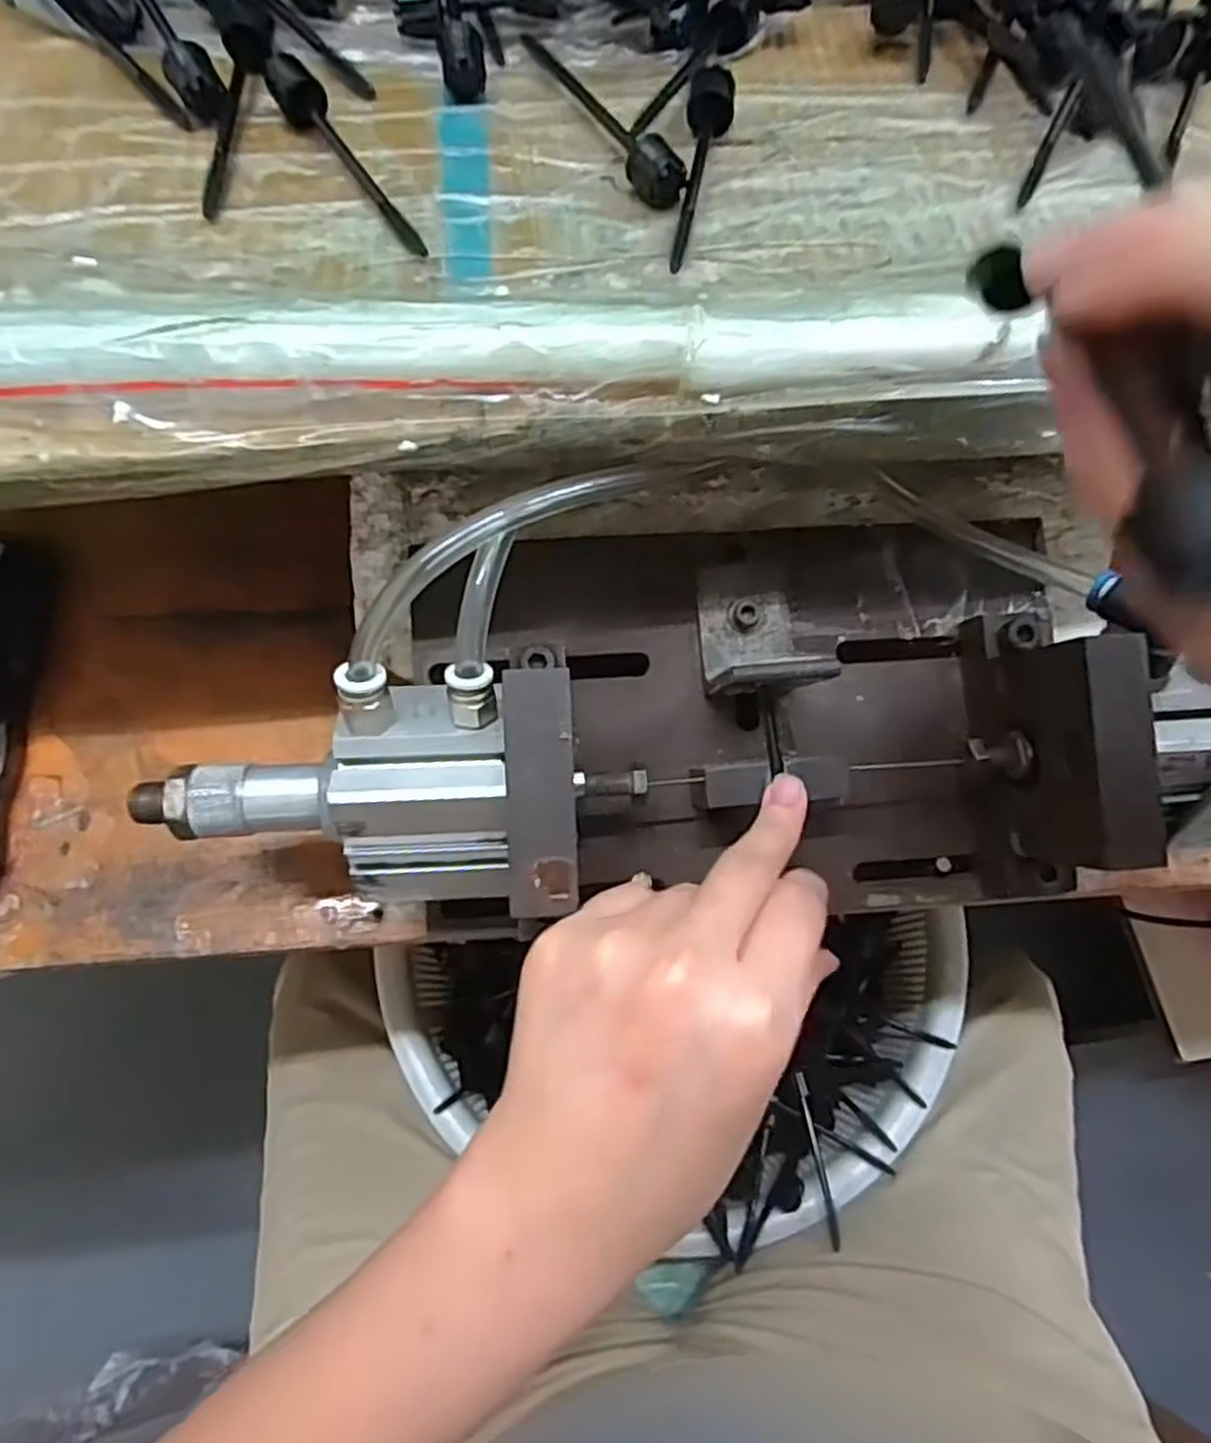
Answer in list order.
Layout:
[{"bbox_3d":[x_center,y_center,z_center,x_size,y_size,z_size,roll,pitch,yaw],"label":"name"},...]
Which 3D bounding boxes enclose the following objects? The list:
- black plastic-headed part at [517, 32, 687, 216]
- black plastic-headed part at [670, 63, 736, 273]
[{"bbox_3d":[-0.003,-0.203,0.259,0.013,0.012,0.086,-32,75,-13],"label":"black plastic-headed part"},{"bbox_3d":[0.030,-0.176,0.250,0.015,0.013,0.085,11,70,1],"label":"black plastic-headed part"}]

